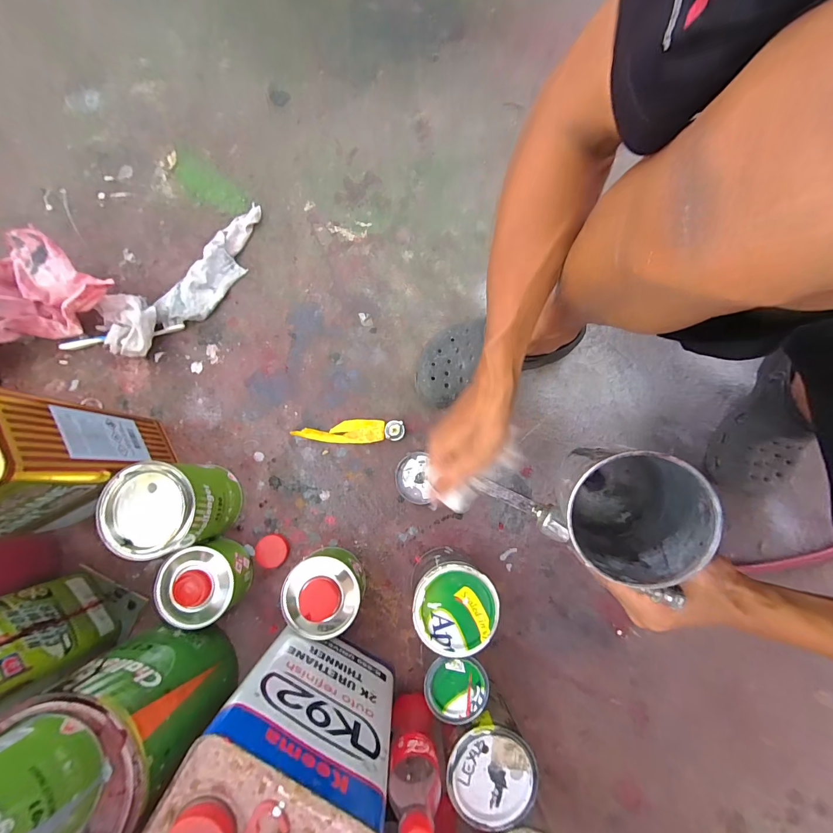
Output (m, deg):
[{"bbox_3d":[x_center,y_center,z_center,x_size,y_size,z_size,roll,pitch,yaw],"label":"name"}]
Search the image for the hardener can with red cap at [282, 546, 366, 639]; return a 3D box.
[{"bbox_3d":[-0.124,0.235,0.495,0.098,0.080,0.099,0,82,-2],"label":"hardener can with red cap"}]

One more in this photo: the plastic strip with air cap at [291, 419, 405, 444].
[{"bbox_3d":[-0.104,0.023,0.565,0.166,0.017,0.036,0,79,-1],"label":"plastic strip with air cap"}]

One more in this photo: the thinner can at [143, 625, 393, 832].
[{"bbox_3d":[-0.120,0.337,0.377,0.167,0.211,0.111,33,82,3],"label":"thinner can"}]

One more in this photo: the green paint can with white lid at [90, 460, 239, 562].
[{"bbox_3d":[-0.310,0.117,0.486,0.103,0.140,0.108,0,82,-2],"label":"green paint can with white lid"}]

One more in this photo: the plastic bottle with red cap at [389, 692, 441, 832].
[{"bbox_3d":[0.000,0.391,0.436,0.057,0.220,0.055,7,83,-1],"label":"plastic bottle with red cap"}]

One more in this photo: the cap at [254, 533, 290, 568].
[{"bbox_3d":[-0.209,0.195,0.537,0.045,0.014,0.047,0,82,-2],"label":"cap"}]

